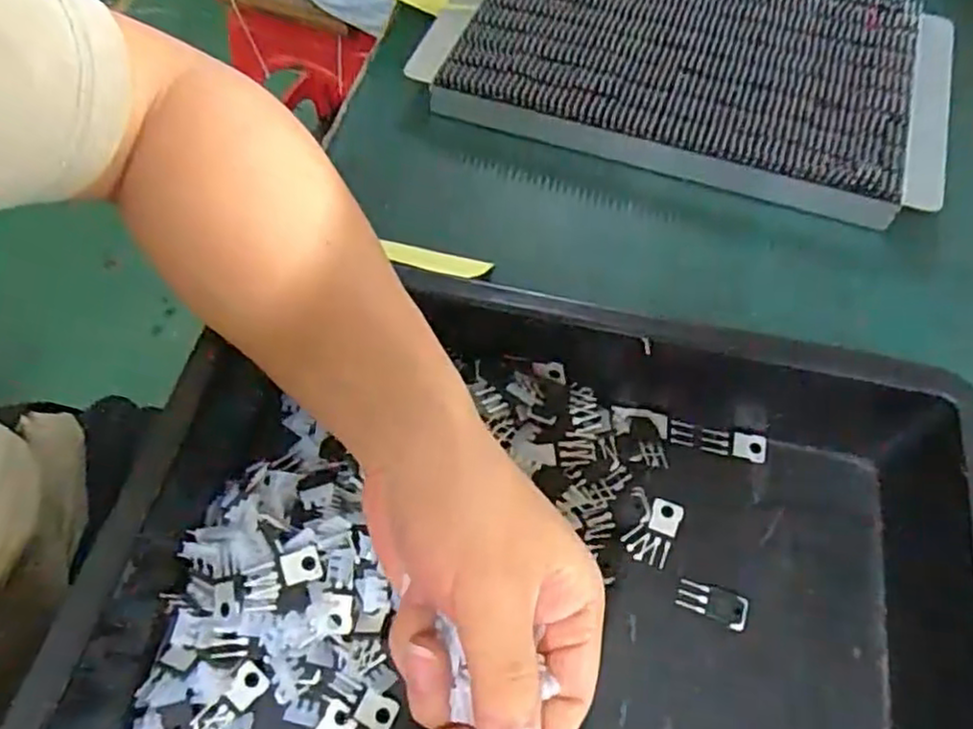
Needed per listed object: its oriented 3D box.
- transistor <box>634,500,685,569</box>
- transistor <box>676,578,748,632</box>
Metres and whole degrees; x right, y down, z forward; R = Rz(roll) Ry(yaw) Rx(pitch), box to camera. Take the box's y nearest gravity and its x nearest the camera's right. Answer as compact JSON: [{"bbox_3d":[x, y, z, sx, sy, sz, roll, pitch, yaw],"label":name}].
[{"bbox_3d":[0.090,0.086,0.358,0.016,0.004,0.034,22,63,12],"label":"transistor"},{"bbox_3d":[0.112,0.117,0.344,0.033,0.004,0.017,20,62,11],"label":"transistor"}]

